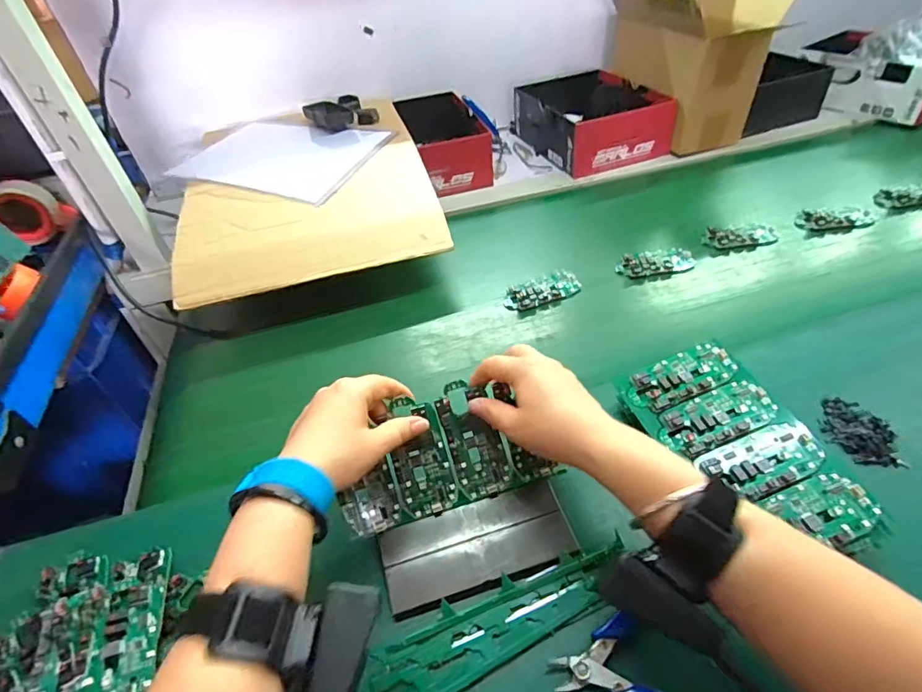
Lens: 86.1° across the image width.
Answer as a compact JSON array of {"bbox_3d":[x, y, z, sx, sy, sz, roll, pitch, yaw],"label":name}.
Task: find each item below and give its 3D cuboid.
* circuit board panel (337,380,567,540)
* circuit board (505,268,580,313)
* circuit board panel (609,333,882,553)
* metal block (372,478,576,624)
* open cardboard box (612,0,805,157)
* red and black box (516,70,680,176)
[{"bbox_3d":[-0.016,0.088,0.408,0.170,0.013,0.097,-16,86,-11],"label":"circuit board panel"},{"bbox_3d":[0.099,-0.071,0.616,0.094,0.012,0.049,-21,46,-14],"label":"circuit board"},{"bbox_3d":[0.222,0.076,0.402,0.101,0.017,0.189,-16,45,-10],"label":"circuit board panel"},{"bbox_3d":[0.013,0.156,0.390,0.147,0.008,0.067,-17,45,-10],"label":"metal block"},{"bbox_3d":[0.390,-0.488,0.848,0.160,0.207,0.246,-21,46,-14],"label":"open cardboard box"},{"bbox_3d":[0.222,-0.404,0.872,0.185,0.089,0.255,-21,46,-14],"label":"red and black box"}]

